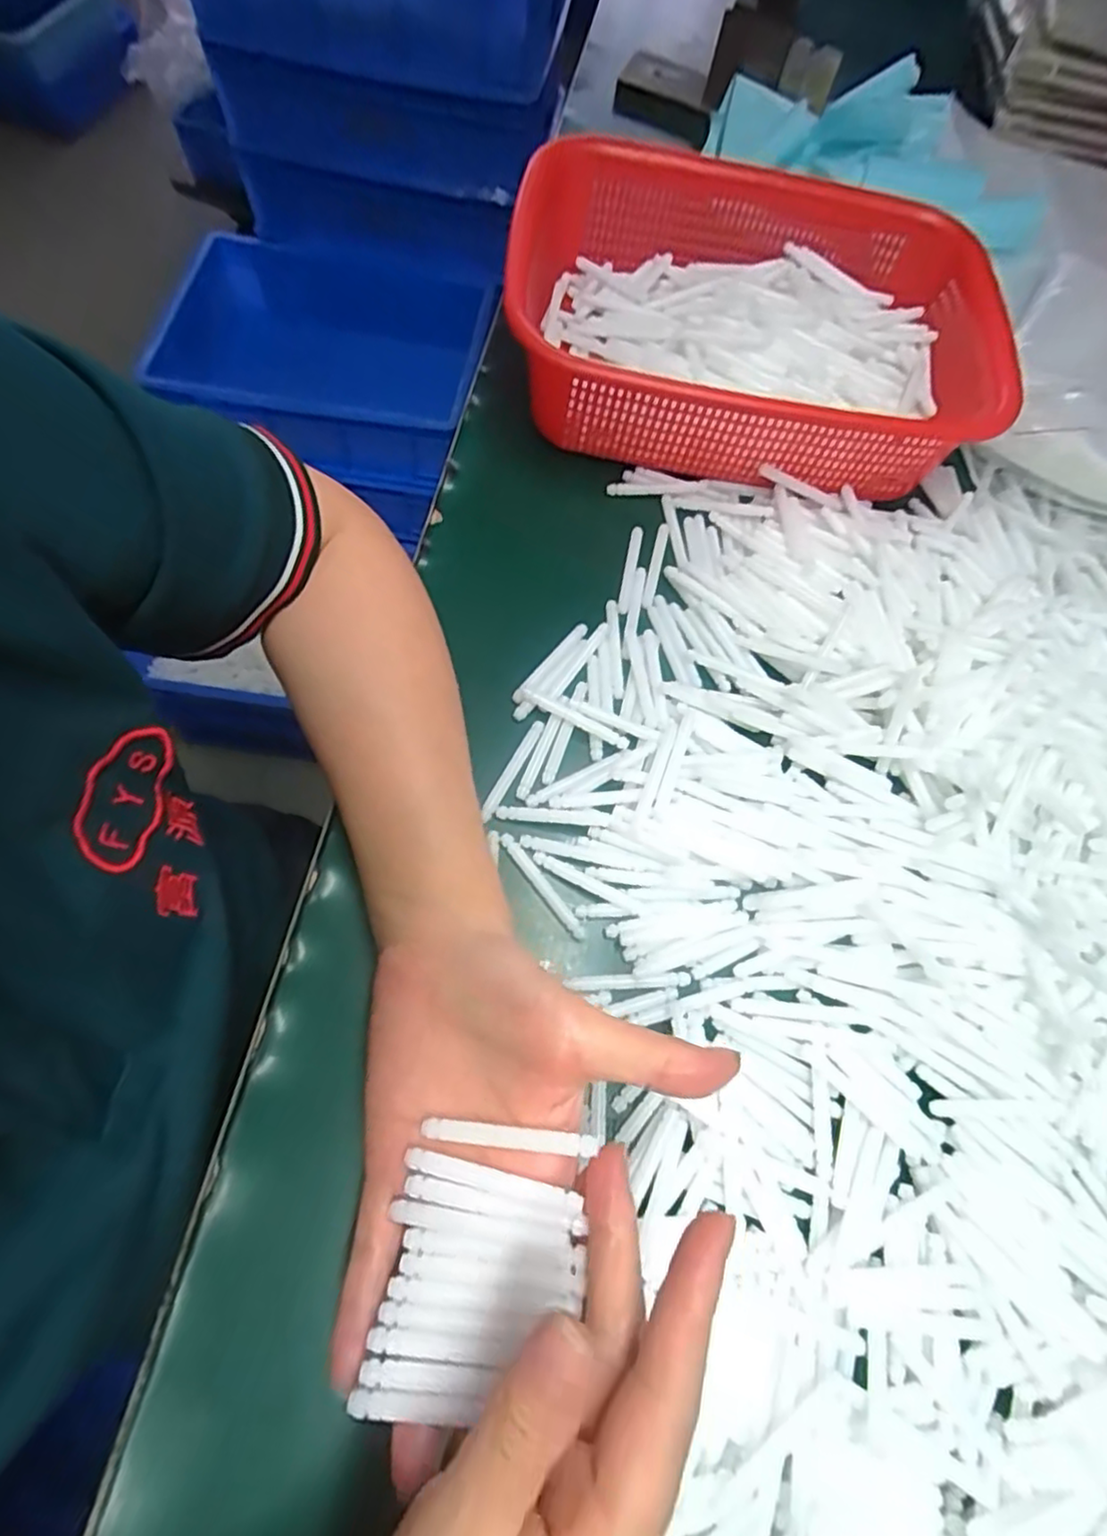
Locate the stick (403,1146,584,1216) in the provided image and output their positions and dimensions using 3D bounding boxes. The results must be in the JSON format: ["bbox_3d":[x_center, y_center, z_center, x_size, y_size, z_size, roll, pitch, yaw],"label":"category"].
[{"bbox_3d":[-0.019,0.132,0.212,0.056,0.004,0.006,6,67,15],"label":"stick"}]

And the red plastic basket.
[{"bbox_3d":[0.124,-0.270,0.408,0.293,0.069,0.208,6,68,0],"label":"red plastic basket"}]

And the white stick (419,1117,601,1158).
[{"bbox_3d":[-0.015,0.119,0.216,0.059,0.004,0.005,-3,66,17],"label":"white stick"}]

